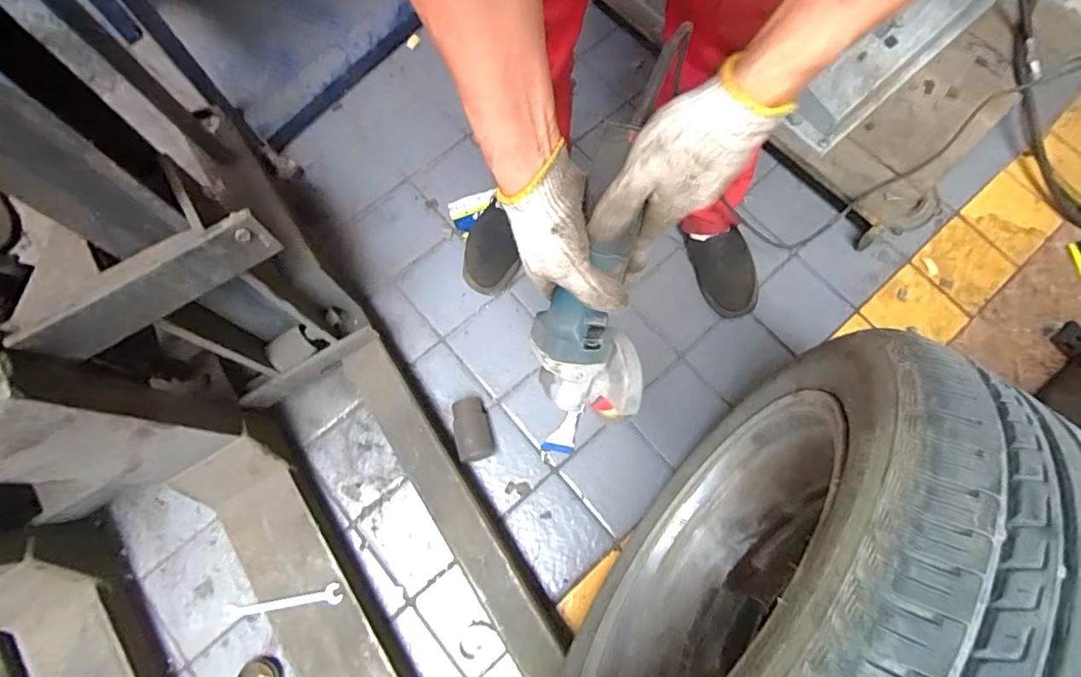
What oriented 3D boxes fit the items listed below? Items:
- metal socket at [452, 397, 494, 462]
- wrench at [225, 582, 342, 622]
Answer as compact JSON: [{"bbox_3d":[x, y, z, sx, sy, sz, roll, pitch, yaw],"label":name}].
[{"bbox_3d":[-0.116,0.149,0.878,0.059,0.056,0.106,-13,74,-5],"label":"metal socket"},{"bbox_3d":[-0.380,0.386,0.767,0.176,0.006,0.027,-9,73,-4],"label":"wrench"}]

